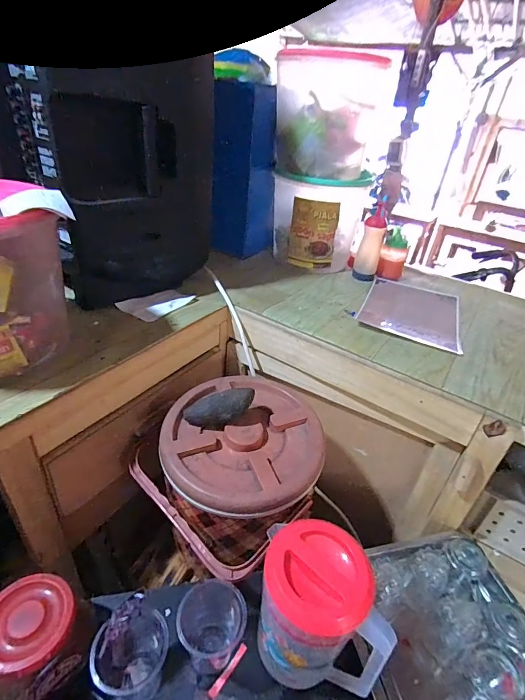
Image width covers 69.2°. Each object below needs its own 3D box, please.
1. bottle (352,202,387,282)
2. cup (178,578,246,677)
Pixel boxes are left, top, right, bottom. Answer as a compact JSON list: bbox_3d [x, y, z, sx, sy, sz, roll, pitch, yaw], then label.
[{"bbox_3d":[0.278,-0.272,0.974,0.060,0.178,0.054,15,36,13],"label":"bottle"},{"bbox_3d":[-0.074,0.390,0.534,0.090,0.119,0.075,-20,43,-32],"label":"cup"}]

